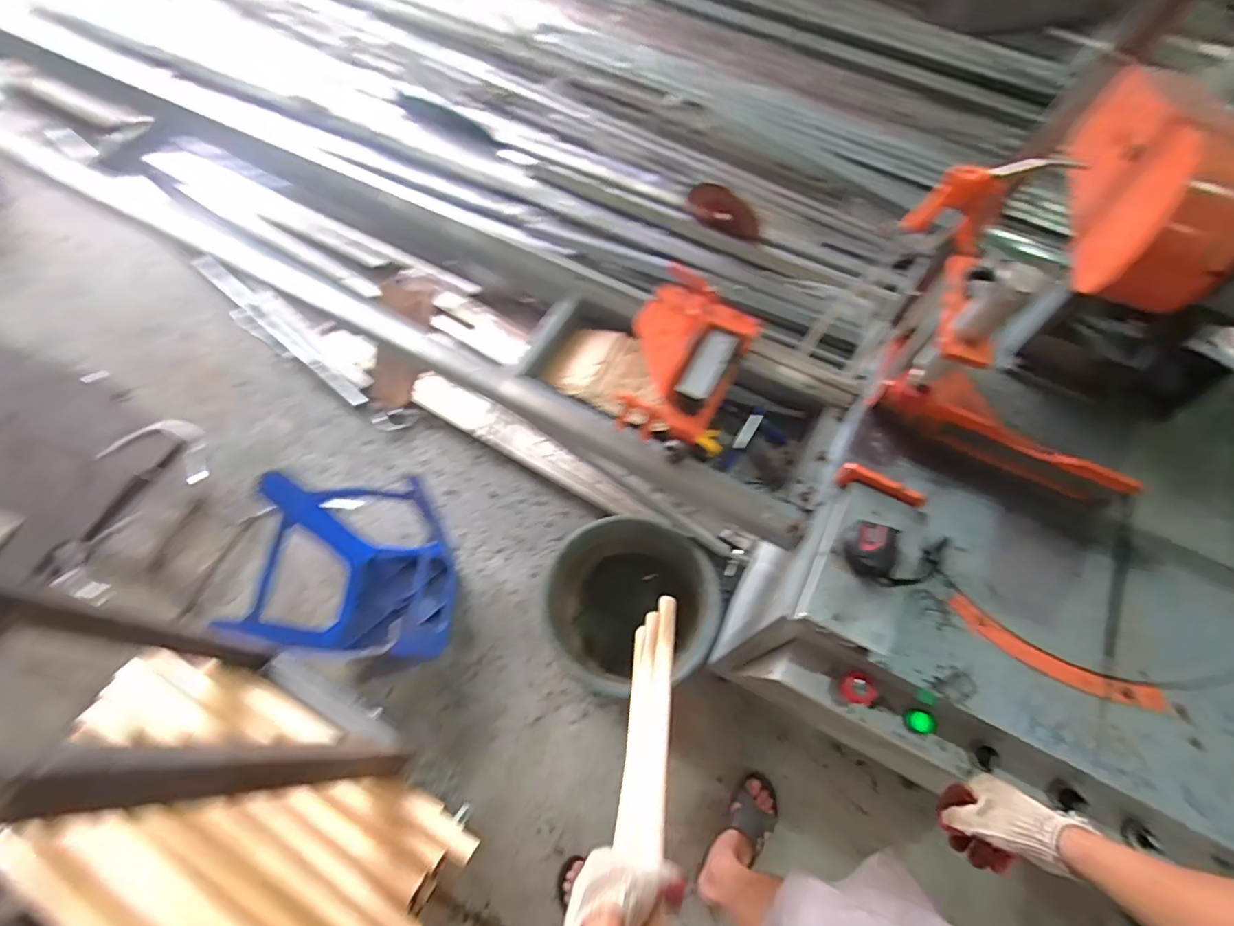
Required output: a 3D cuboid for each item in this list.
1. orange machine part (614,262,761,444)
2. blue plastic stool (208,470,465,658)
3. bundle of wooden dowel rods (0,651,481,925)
[{"bbox_3d":[0.098,-0.178,0.862,0.185,0.095,0.259,25,66,10],"label":"orange machine part"},{"bbox_3d":[-0.553,0.255,1.198,0.334,0.410,0.337,-2,64,-3],"label":"blue plastic stool"},{"bbox_3d":[-0.536,0.528,0.753,0.583,0.068,0.332,26,66,11],"label":"bundle of wooden dowel rods"}]

